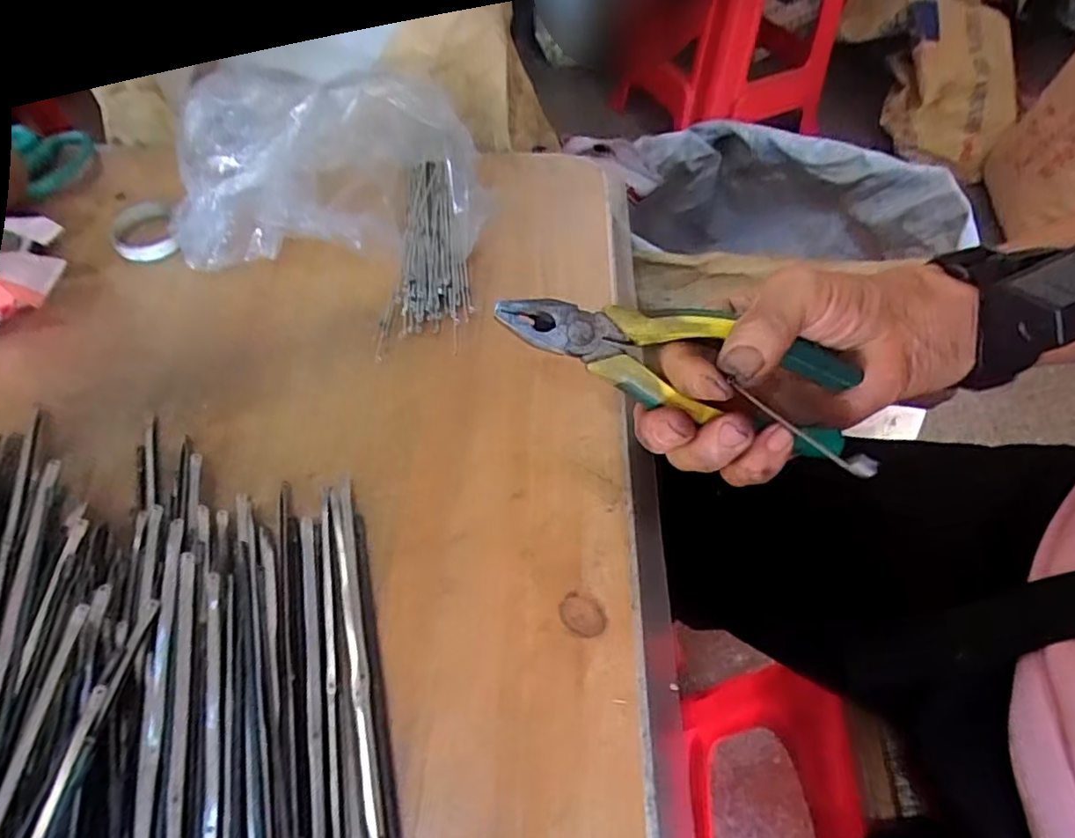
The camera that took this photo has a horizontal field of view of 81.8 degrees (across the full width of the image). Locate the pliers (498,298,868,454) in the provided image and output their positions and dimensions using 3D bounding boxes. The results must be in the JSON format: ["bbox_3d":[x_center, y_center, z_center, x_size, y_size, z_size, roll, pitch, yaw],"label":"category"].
[{"bbox_3d":[0.059,-0.028,0.271,0.152,0.020,0.044,19,92,4],"label":"pliers"}]

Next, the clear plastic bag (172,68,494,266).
[{"bbox_3d":[-0.127,-0.157,0.377,0.183,0.083,0.118,0,54,-1],"label":"clear plastic bag"}]

